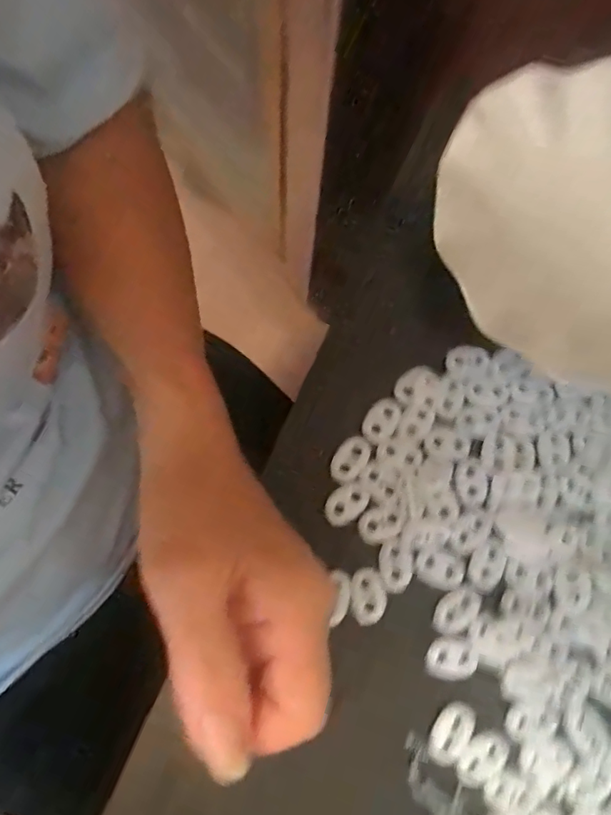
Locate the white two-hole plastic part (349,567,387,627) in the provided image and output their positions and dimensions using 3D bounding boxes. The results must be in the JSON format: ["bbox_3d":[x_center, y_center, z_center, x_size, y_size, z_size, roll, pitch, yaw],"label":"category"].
[{"bbox_3d":[0.029,0.087,0.249,0.016,0.004,0.024,1,75,-1],"label":"white two-hole plastic part"}]

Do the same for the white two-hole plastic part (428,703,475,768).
[{"bbox_3d":[0.064,0.142,0.236,0.014,0.004,0.026,26,76,6],"label":"white two-hole plastic part"}]

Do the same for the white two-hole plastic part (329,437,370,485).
[{"bbox_3d":[0.022,0.025,0.261,0.015,0.004,0.024,31,76,7],"label":"white two-hole plastic part"}]

